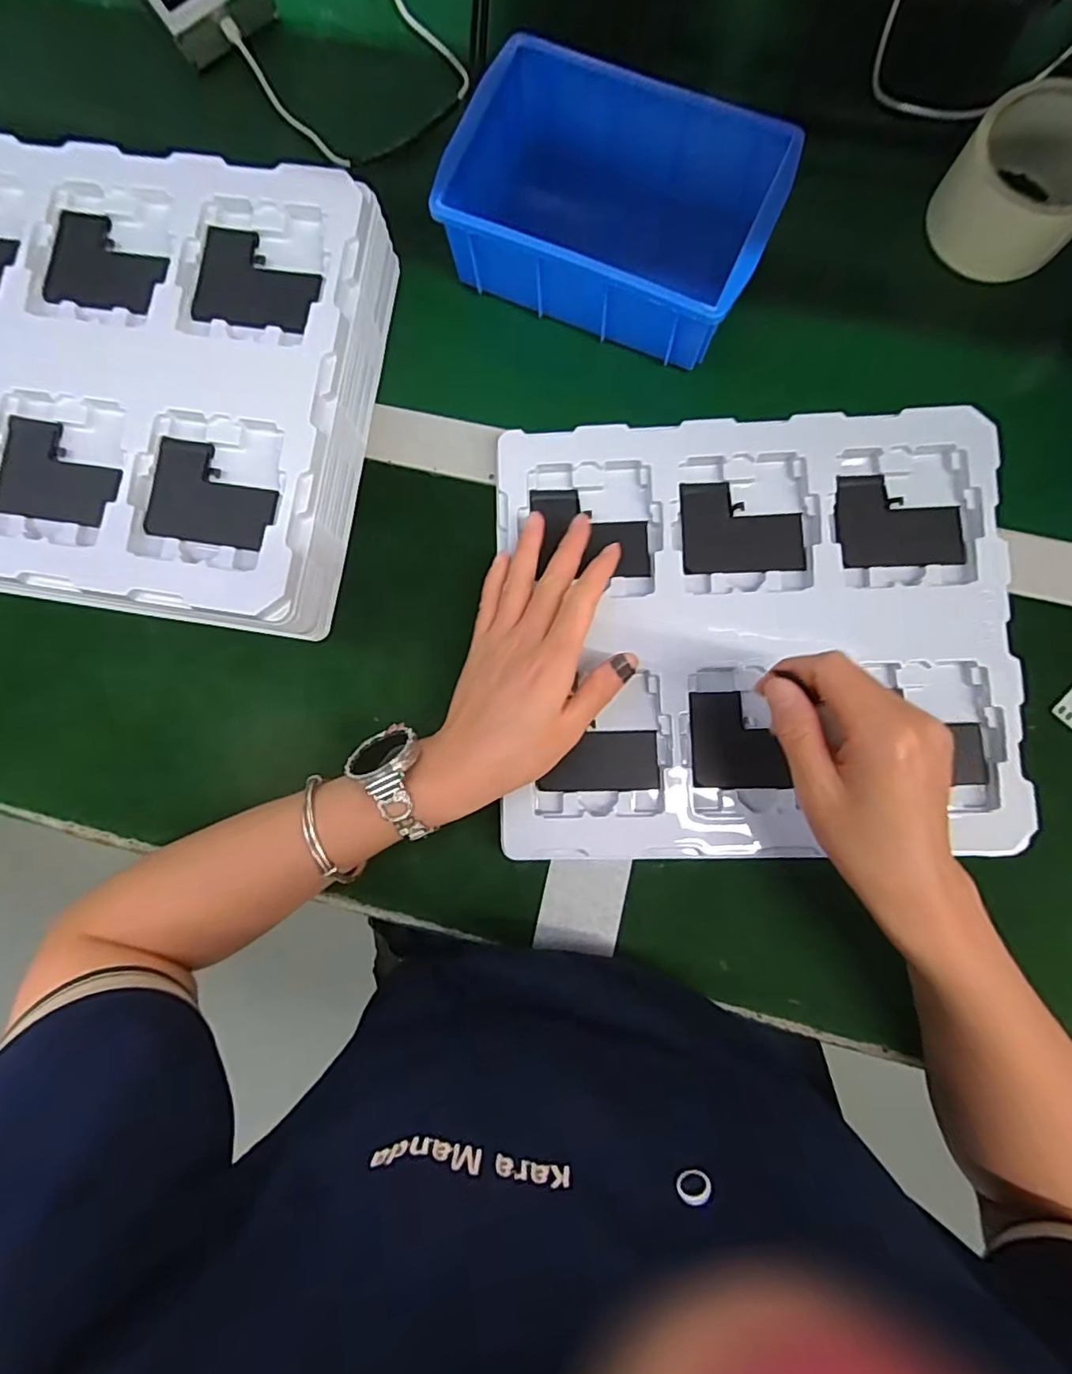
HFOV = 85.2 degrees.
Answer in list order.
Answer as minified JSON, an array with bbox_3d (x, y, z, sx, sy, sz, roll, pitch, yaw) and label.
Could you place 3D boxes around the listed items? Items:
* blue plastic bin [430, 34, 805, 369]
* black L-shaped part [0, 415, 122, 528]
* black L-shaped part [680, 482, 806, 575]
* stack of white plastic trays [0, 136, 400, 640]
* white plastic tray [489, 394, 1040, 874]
[{"bbox_3d":[0.053,-0.319,0.381,0.199,0.054,0.146,25,88,7],"label":"blue plastic bin"},{"bbox_3d":[-0.289,-0.131,0.357,0.084,0.015,0.060,11,86,6],"label":"black L-shaped part"},{"bbox_3d":[0.135,-0.105,0.384,0.077,0.006,0.060,-1,85,5],"label":"black L-shaped part"},{"bbox_3d":[-0.278,-0.193,0.387,0.321,0.073,0.286,9,86,6],"label":"stack of white plastic trays"},{"bbox_3d":[0.139,-0.037,0.375,0.311,0.024,0.279,-3,85,5],"label":"white plastic tray"}]

